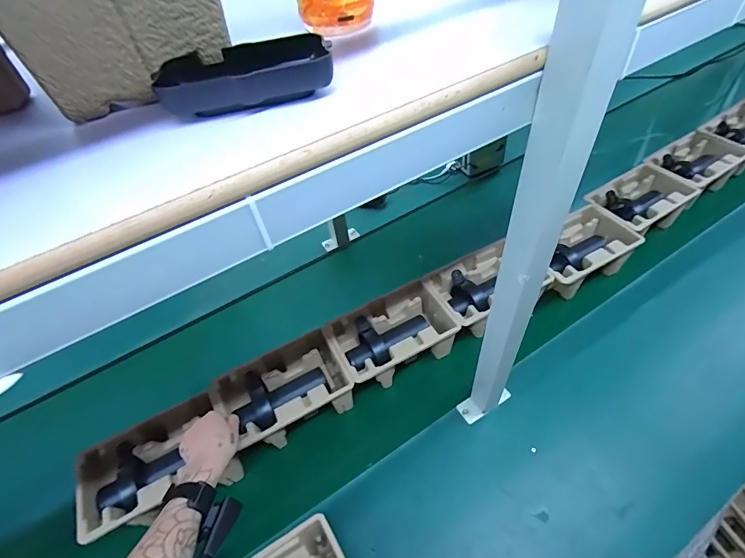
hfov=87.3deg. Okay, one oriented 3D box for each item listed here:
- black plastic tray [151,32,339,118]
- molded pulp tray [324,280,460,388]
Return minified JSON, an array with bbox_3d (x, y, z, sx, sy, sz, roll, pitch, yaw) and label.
[{"bbox_3d":[-0.083,-0.133,0.256,0.104,0.028,0.056,-16,49,-13],"label":"black plastic tray"},{"bbox_3d":[0.036,0.118,0.765,0.231,0.097,0.151,-19,49,-16],"label":"molded pulp tray"}]

